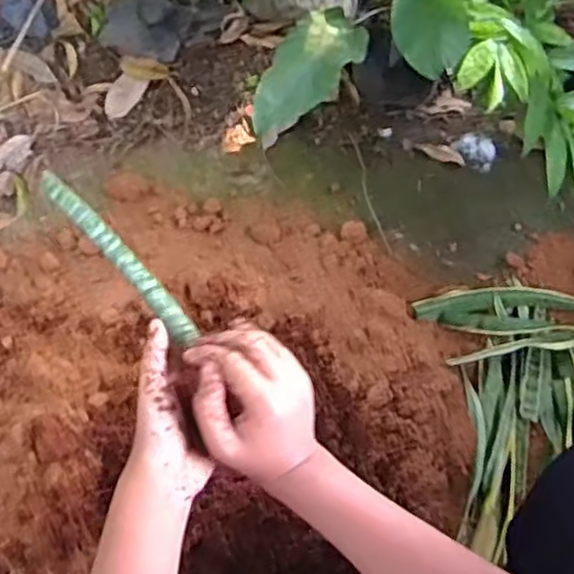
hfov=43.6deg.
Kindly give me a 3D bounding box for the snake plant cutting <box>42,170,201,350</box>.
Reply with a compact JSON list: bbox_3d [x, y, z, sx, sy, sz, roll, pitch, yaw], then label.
[{"bbox_3d":[-0.145,-0.028,0.613,0.023,0.014,0.215,-36,66,-21],"label":"snake plant cutting"}]

